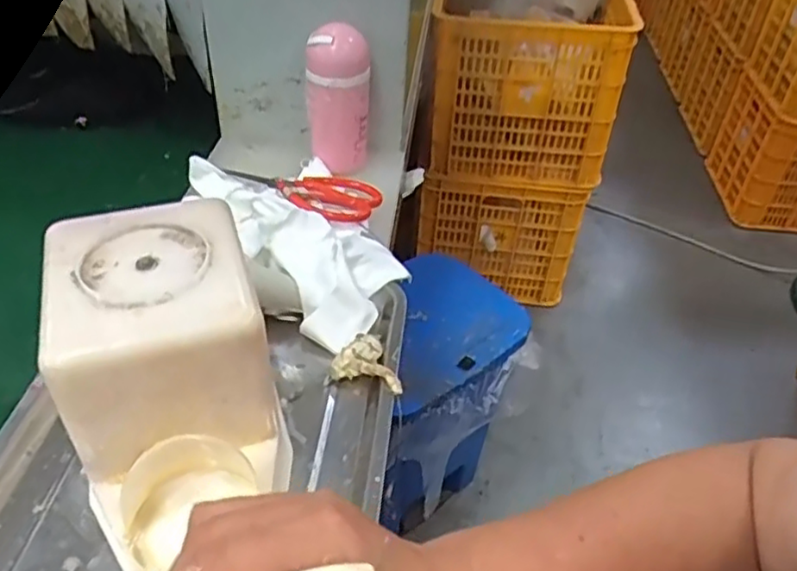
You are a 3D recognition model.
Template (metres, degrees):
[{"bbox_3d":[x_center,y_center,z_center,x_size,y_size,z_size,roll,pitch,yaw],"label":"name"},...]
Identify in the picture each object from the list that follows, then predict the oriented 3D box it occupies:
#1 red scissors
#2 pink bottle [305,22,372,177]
[{"bbox_3d":[-0.109,-0.104,0.757,0.170,0.020,0.084,8,42,4],"label":"red scissors"},{"bbox_3d":[-0.070,-0.219,0.777,0.071,0.148,0.065,-2,43,-6],"label":"pink bottle"}]

